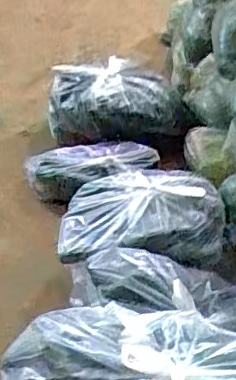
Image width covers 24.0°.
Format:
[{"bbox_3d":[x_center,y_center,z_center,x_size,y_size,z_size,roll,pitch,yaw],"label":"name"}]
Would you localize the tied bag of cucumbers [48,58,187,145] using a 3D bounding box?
[{"bbox_3d":[0.003,-0.248,1.525,0.368,0.174,0.153,1,36,0],"label":"tied bag of cucumbers"}]

